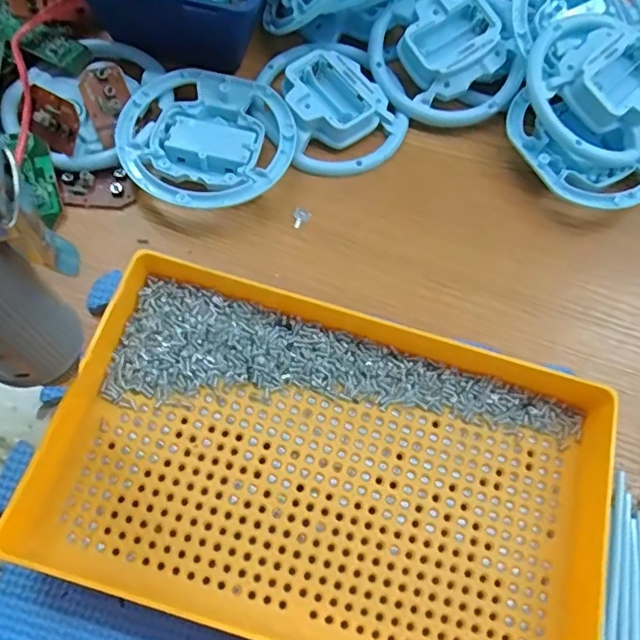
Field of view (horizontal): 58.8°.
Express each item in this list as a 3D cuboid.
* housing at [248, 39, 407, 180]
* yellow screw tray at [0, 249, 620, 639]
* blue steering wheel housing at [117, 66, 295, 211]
[{"bbox_3d":[0.002,-0.144,0.373,0.089,0.021,0.108,-24,71,-14],"label":"housing"},{"bbox_3d":[0.014,0.074,0.263,0.265,0.033,0.161,17,67,3],"label":"yellow screw tray"},{"bbox_3d":[-0.069,-0.109,0.354,0.101,0.022,0.099,2,67,-4],"label":"blue steering wheel housing"}]

